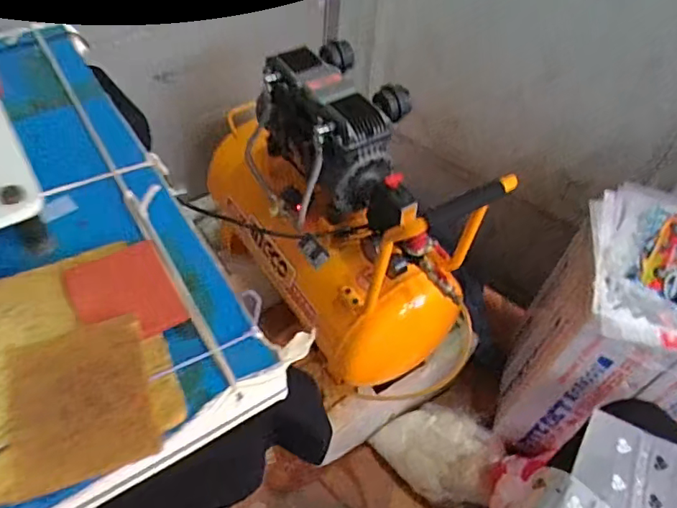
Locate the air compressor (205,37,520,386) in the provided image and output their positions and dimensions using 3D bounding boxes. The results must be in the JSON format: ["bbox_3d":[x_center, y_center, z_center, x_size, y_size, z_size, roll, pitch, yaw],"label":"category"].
[{"bbox_3d":[-0.032,-0.123,1.141,0.274,0.514,0.683,-26,58,-24],"label":"air compressor"}]

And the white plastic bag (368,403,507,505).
[{"bbox_3d":[0.244,0.467,1.328,0.288,0.075,0.212,26,53,15],"label":"white plastic bag"}]

